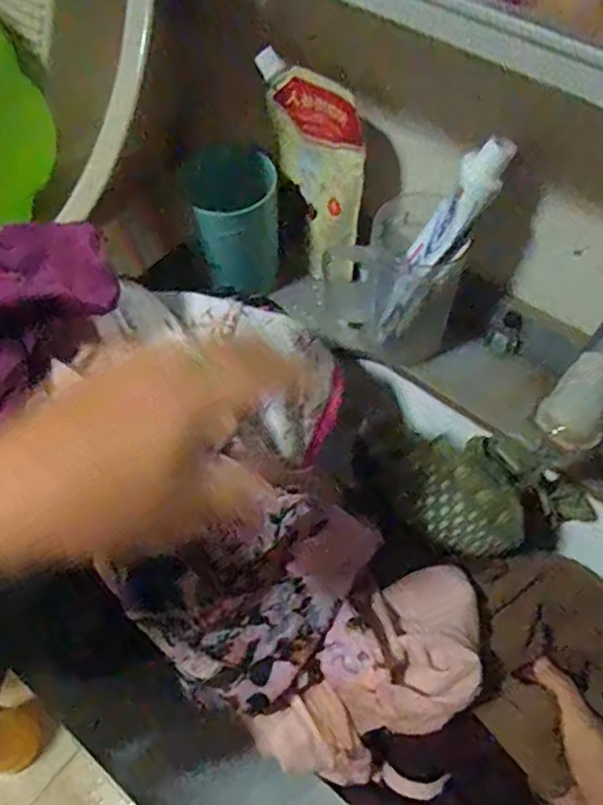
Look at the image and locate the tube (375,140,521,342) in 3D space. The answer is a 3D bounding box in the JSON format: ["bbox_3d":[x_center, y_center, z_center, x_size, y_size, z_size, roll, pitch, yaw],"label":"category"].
[{"bbox_3d":[0.094,-0.117,0.466,0.024,0.186,0.040,-3,56,-28],"label":"tube"}]

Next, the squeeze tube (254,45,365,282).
[{"bbox_3d":[0.019,-0.206,0.516,0.095,0.160,0.036,14,44,36],"label":"squeeze tube"}]

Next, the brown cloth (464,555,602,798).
[{"bbox_3d":[0.178,0.171,0.446,0.144,0.036,0.137,-31,64,-17],"label":"brown cloth"}]

